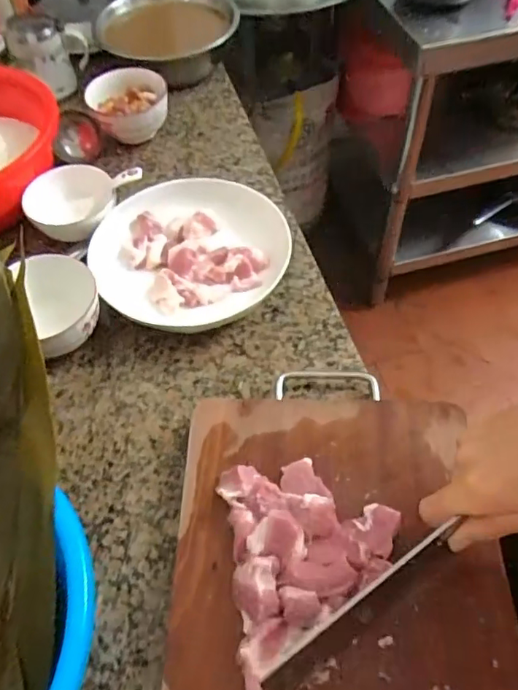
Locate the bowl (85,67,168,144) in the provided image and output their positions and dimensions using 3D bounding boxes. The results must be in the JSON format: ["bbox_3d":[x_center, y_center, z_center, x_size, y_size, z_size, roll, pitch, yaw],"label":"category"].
[{"bbox_3d":[-0.182,-0.335,0.754,0.102,0.076,0.077,-20,57,-12],"label":"bowl"}]

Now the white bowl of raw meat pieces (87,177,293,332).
[{"bbox_3d":[-0.081,-0.108,0.619,0.199,0.047,0.207,0,55,1],"label":"white bowl of raw meat pieces"}]

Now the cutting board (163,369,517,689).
[{"bbox_3d":[0.062,0.202,0.409,0.253,0.042,0.379,1,55,1],"label":"cutting board"}]

